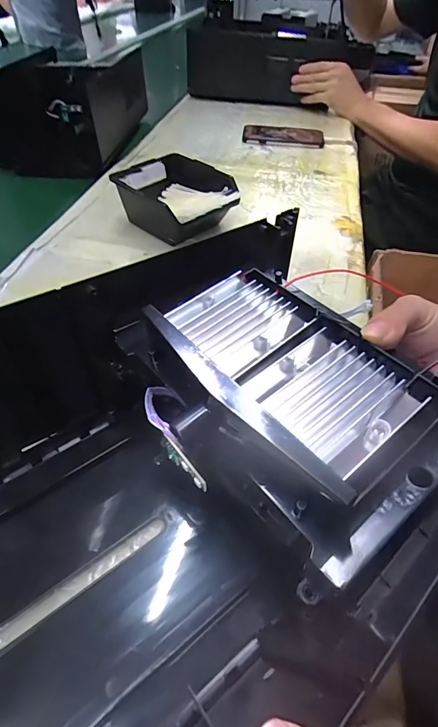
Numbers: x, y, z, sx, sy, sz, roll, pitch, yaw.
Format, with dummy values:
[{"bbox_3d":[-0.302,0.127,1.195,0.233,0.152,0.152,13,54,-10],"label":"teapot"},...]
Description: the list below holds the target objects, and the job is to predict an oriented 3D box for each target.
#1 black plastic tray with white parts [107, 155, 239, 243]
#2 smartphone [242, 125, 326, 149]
[{"bbox_3d":[-0.056,-0.218,0.513,0.143,0.061,0.121,36,57,28],"label":"black plastic tray with white parts"},{"bbox_3d":[0.131,-0.465,0.778,0.161,0.017,0.076,5,48,4],"label":"smartphone"}]

